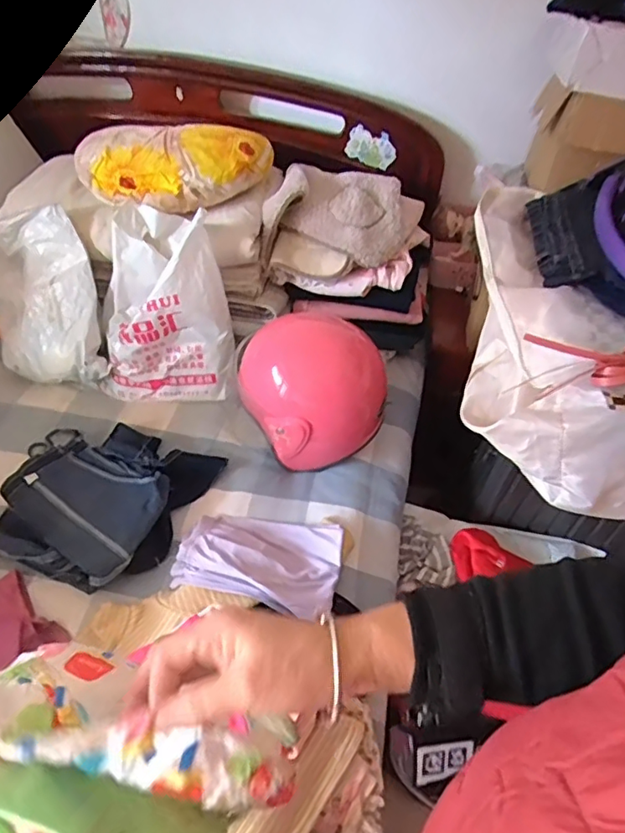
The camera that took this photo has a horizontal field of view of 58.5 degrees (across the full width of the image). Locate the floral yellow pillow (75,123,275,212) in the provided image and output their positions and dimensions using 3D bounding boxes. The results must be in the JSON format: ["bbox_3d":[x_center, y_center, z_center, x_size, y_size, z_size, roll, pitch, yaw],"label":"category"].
[{"bbox_3d":[-0.265,-0.464,1.030,0.369,0.077,0.198,2,49,-2],"label":"floral yellow pillow"}]

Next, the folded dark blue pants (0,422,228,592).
[{"bbox_3d":[-0.352,0.124,0.914,0.314,0.057,0.290,19,50,12],"label":"folded dark blue pants"}]

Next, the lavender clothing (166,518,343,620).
[{"bbox_3d":[-0.079,0.222,0.845,0.240,0.070,0.168,9,49,4],"label":"lavender clothing"}]

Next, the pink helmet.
[{"bbox_3d":[-0.005,-0.050,0.972,0.214,0.176,0.204,2,49,-2],"label":"pink helmet"}]

